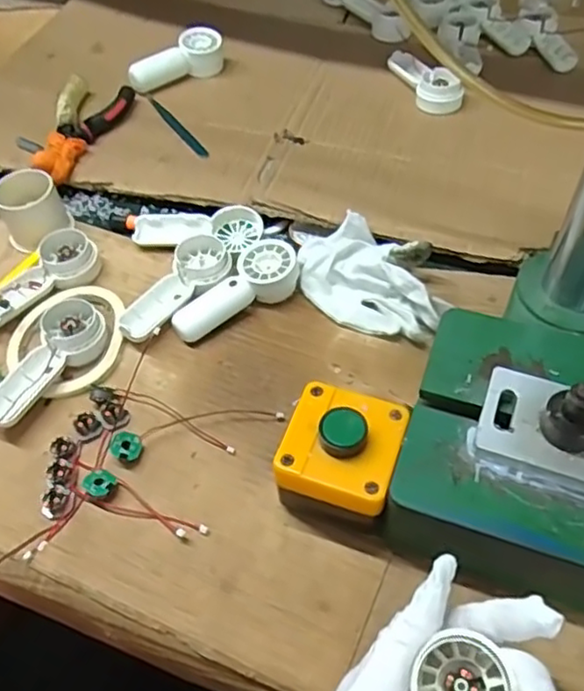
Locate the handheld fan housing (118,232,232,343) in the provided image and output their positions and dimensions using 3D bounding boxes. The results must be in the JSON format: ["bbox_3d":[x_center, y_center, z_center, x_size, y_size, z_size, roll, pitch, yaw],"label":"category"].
[{"bbox_3d":[-0.089,-0.047,0.530,0.052,0.023,0.119,25,56,21],"label":"handheld fan housing"}]

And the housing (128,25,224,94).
[{"bbox_3d":[-0.126,-0.306,0.712,0.115,0.040,0.042,-25,54,-18],"label":"housing"}]

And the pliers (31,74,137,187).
[{"bbox_3d":[-0.204,-0.218,0.647,0.063,0.019,0.160,2,50,4],"label":"pliers"}]

